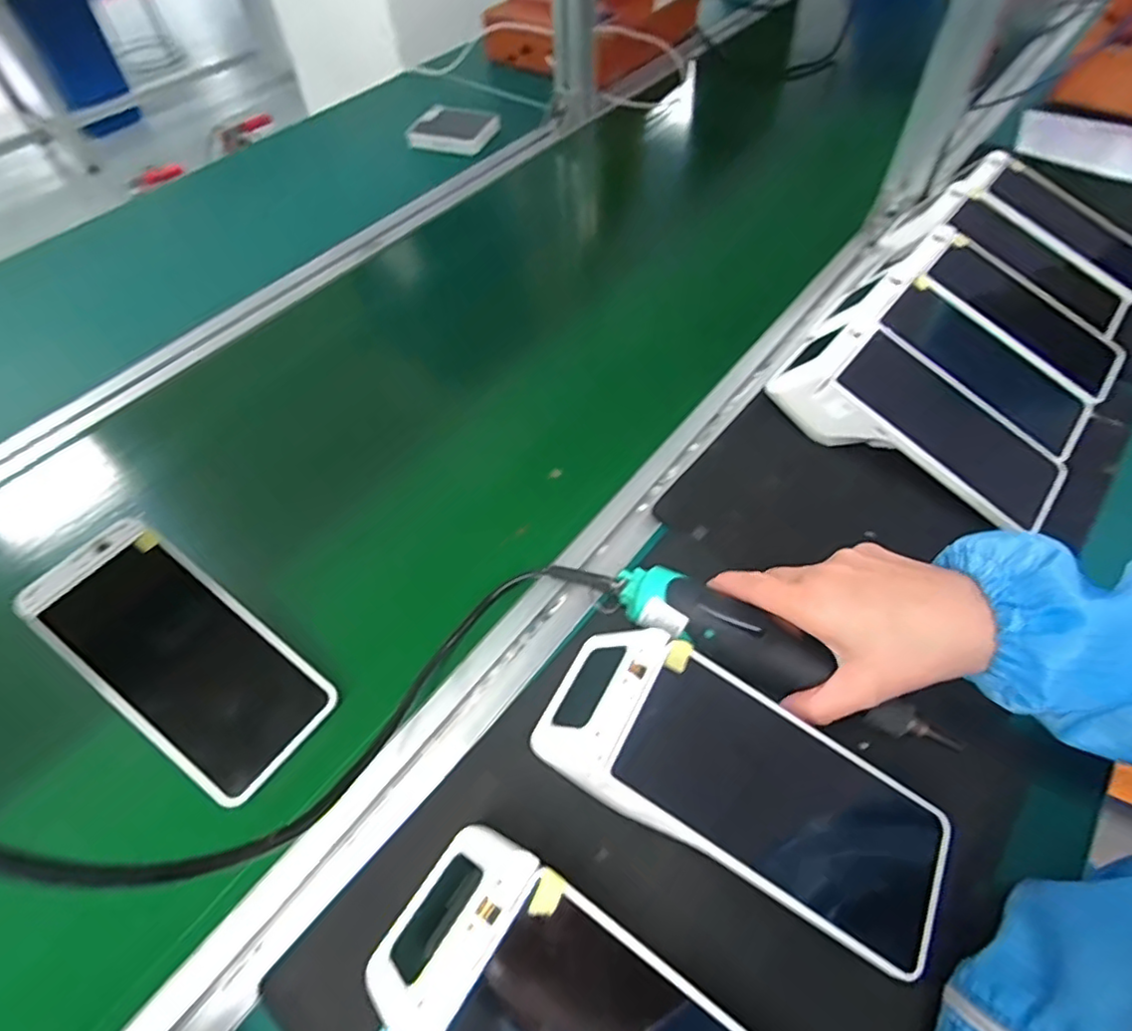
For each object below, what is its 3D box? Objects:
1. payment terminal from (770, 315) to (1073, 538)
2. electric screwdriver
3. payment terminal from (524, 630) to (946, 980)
[{"bbox_3d":[0.262,-0.074,0.463,0.209,0.065,0.089,33,62,22],"label":"payment terminal"},{"bbox_3d":[0.120,0.081,0.362,0.194,0.029,0.040,26,59,10],"label":"electric screwdriver"},{"bbox_3d":[0.096,0.138,0.326,0.218,0.045,0.094,30,59,3],"label":"payment terminal"}]

